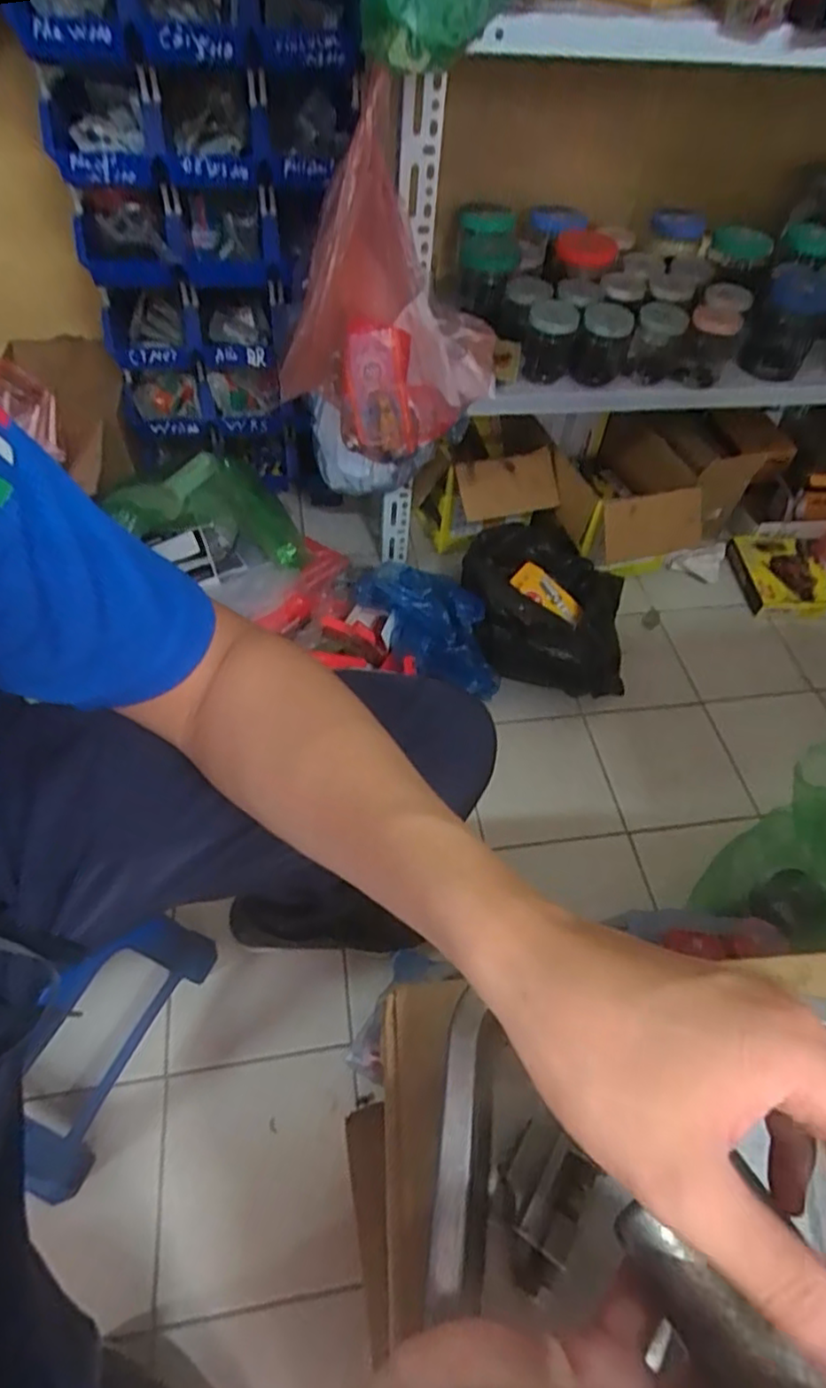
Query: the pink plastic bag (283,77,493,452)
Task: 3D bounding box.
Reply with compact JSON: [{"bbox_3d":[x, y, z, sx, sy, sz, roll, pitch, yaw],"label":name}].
[{"bbox_3d":[-0.034,-0.454,0.797,0.272,0.333,0.128,7,53,1],"label":"pink plastic bag"}]

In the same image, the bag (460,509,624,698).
[{"bbox_3d":[0.204,-0.127,1.058,0.245,0.137,0.329,1,53,-3],"label":"bag"}]

